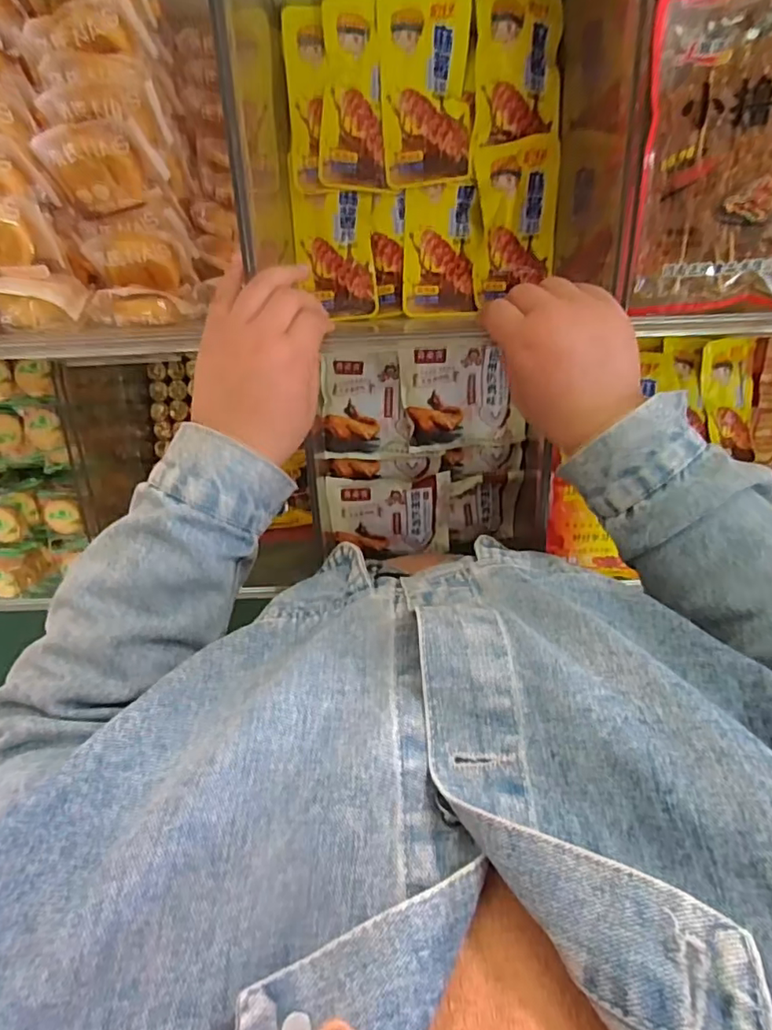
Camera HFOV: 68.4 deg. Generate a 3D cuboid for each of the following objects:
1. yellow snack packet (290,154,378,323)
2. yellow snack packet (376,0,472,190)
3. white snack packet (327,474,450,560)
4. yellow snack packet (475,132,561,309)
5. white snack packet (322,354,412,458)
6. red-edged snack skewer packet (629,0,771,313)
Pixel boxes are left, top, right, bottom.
[{"bbox_3d":[-0.045,-0.236,0.506,0.070,0.014,0.116,0,111,8],"label":"yellow snack packet"},{"bbox_3d":[0.032,-0.346,0.461,0.071,0.023,0.135,-3,98,2],"label":"yellow snack packet"},{"bbox_3d":[0.006,0.004,0.676,0.140,0.018,0.106,-3,120,0],"label":"white snack packet"},{"bbox_3d":[0.114,-0.254,0.489,0.068,0.013,0.119,-8,115,-10],"label":"yellow snack packet"},{"bbox_3d":[-0.023,-0.122,0.641,0.096,0.034,0.116,0,98,2],"label":"white snack packet"},{"bbox_3d":[0.217,-0.218,0.345,0.115,0.017,0.171,-2,115,5],"label":"red-edged snack skewer packet"}]

